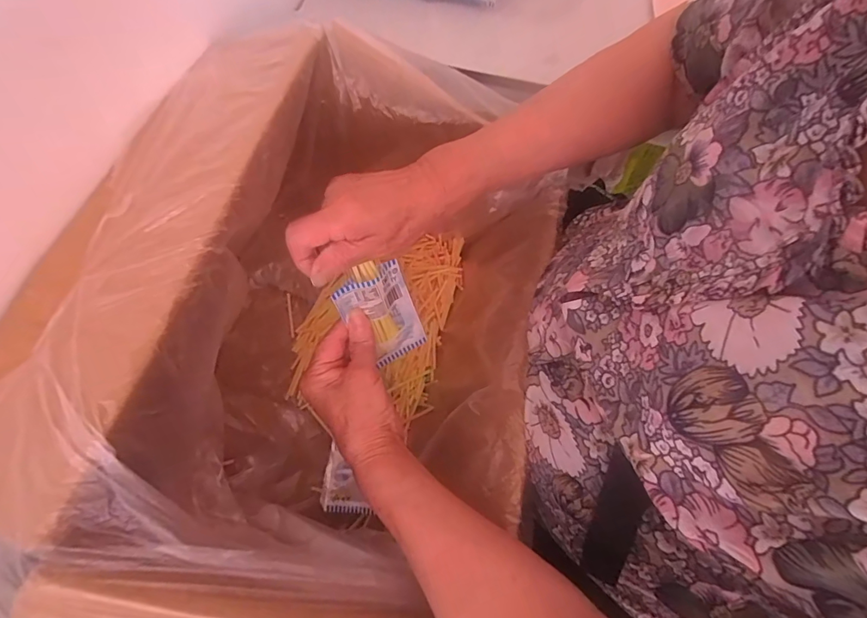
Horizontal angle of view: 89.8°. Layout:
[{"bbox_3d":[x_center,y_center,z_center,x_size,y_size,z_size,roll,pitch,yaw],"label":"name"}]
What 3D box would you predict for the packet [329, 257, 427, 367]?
[{"bbox_3d":[-0.044,0.008,0.385,0.060,0.108,0.015,-32,46,-13],"label":"packet"}]

